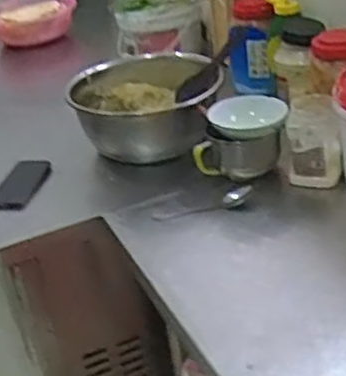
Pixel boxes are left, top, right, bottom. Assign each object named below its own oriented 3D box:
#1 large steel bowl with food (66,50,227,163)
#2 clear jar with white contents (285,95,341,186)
[{"bbox_3d":[-0.052,-0.164,1.518,0.315,0.193,0.270,-11,29,-3],"label":"large steel bowl with food"},{"bbox_3d":[0.251,-0.080,1.276,0.093,0.152,0.092,-7,28,0],"label":"clear jar with white contents"}]

